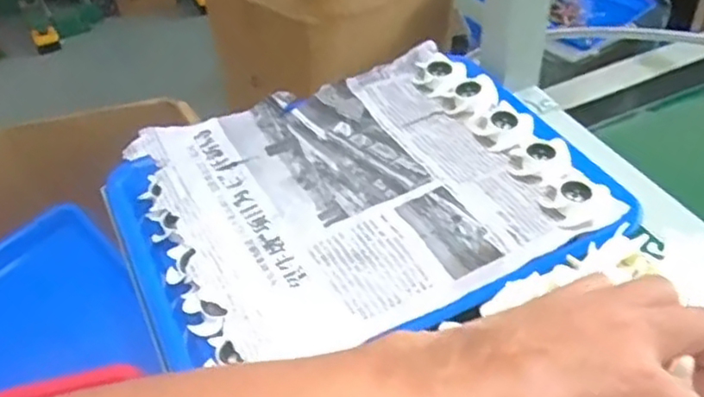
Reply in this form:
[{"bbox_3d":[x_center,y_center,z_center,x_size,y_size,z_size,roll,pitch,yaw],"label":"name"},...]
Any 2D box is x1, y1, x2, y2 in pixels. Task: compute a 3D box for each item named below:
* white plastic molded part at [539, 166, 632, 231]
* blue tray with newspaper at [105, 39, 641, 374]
[{"bbox_3d":[0.159,0.002,0.482,0.042,0.016,0.049,-24,47,-20],"label":"white plastic molded part"},{"bbox_3d":[0.001,0.000,0.515,0.322,0.039,0.253,-19,45,-16],"label":"blue tray with newspaper"}]

